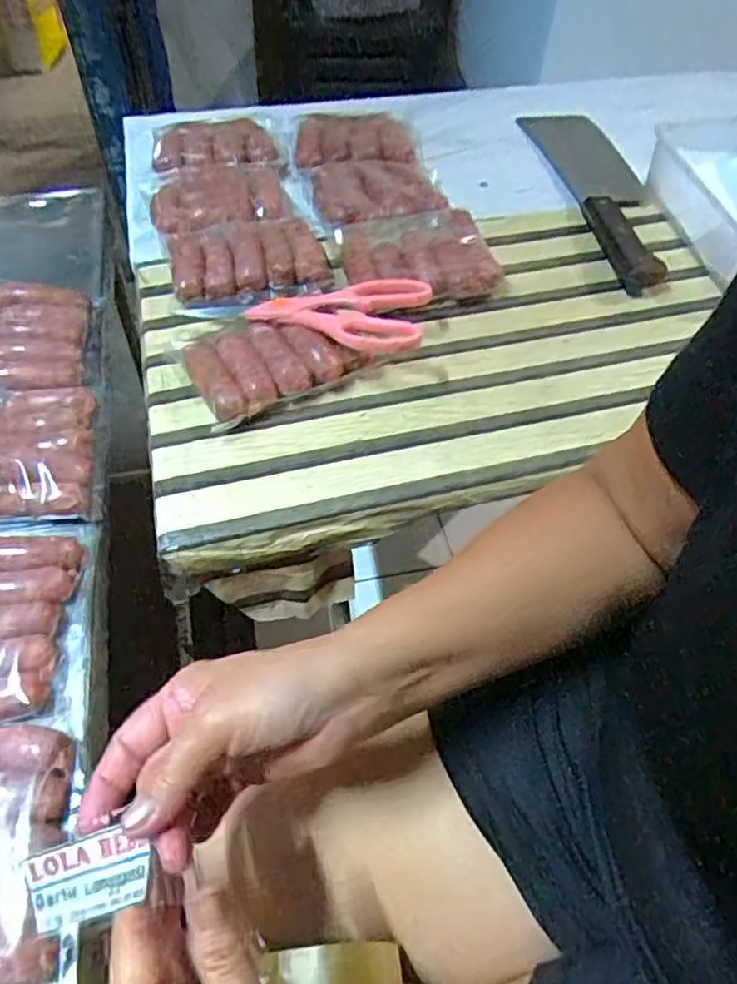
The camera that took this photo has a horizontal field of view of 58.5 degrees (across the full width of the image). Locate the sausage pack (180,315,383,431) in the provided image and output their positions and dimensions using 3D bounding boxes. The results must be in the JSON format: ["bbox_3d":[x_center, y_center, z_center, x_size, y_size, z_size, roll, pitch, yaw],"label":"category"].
[{"bbox_3d":[-0.075,-0.109,0.521,0.136,0.035,0.106,-22,54,-19],"label":"sausage pack"}]

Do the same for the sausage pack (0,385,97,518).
[{"bbox_3d":[-0.276,-0.041,0.531,0.097,0.027,0.134,-7,53,-10],"label":"sausage pack"}]

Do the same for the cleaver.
[{"bbox_3d":[0.245,-0.324,0.703,0.084,0.028,0.349,-3,51,-4],"label":"cleaver"}]

